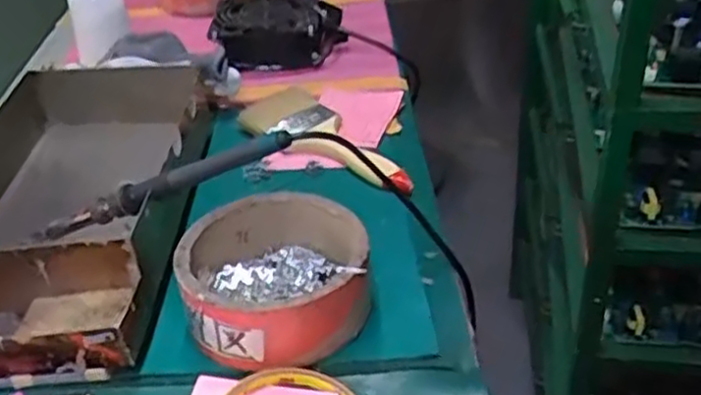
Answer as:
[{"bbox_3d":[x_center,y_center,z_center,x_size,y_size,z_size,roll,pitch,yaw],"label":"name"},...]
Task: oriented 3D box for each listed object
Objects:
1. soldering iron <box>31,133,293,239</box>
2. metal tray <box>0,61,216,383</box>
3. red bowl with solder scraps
[{"bbox_3d":[-0.132,-0.006,0.513,0.207,0.017,0.017,-20,31,18],"label":"soldering iron"},{"bbox_3d":[-0.212,-0.002,0.571,0.172,0.069,0.328,-3,35,2],"label":"metal tray"},{"bbox_3d":[-0.048,0.054,0.490,0.119,0.053,0.120,-3,35,2],"label":"red bowl with solder scraps"}]

